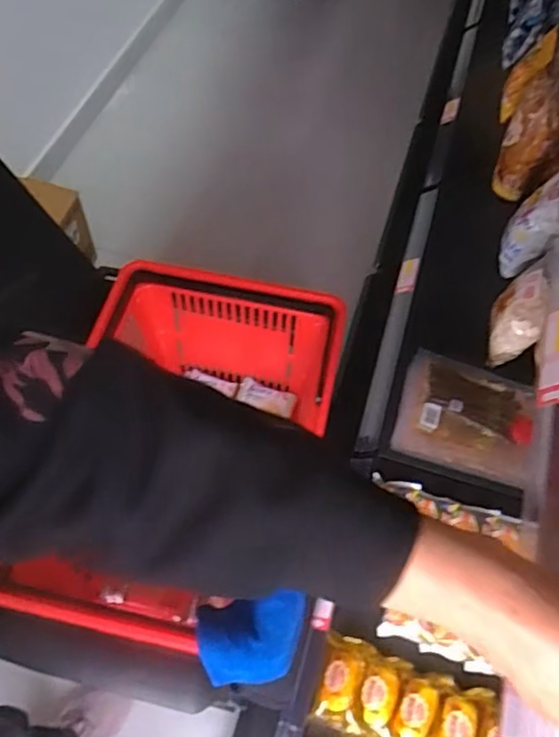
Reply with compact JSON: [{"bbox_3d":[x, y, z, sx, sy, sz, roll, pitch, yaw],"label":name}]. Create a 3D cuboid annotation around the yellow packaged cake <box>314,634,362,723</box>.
[{"bbox_3d":[0.084,0.427,0.842,0.050,0.048,0.106,15,60,6],"label":"yellow packaged cake"}]

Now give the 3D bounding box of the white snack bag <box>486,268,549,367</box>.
[{"bbox_3d":[0.426,-0.088,1.099,0.078,0.194,0.073,21,32,9],"label":"white snack bag"}]

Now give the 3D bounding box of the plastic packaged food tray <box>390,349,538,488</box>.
[{"bbox_3d":[0.318,0.080,1.028,0.225,0.025,0.195,16,60,6],"label":"plastic packaged food tray"}]

